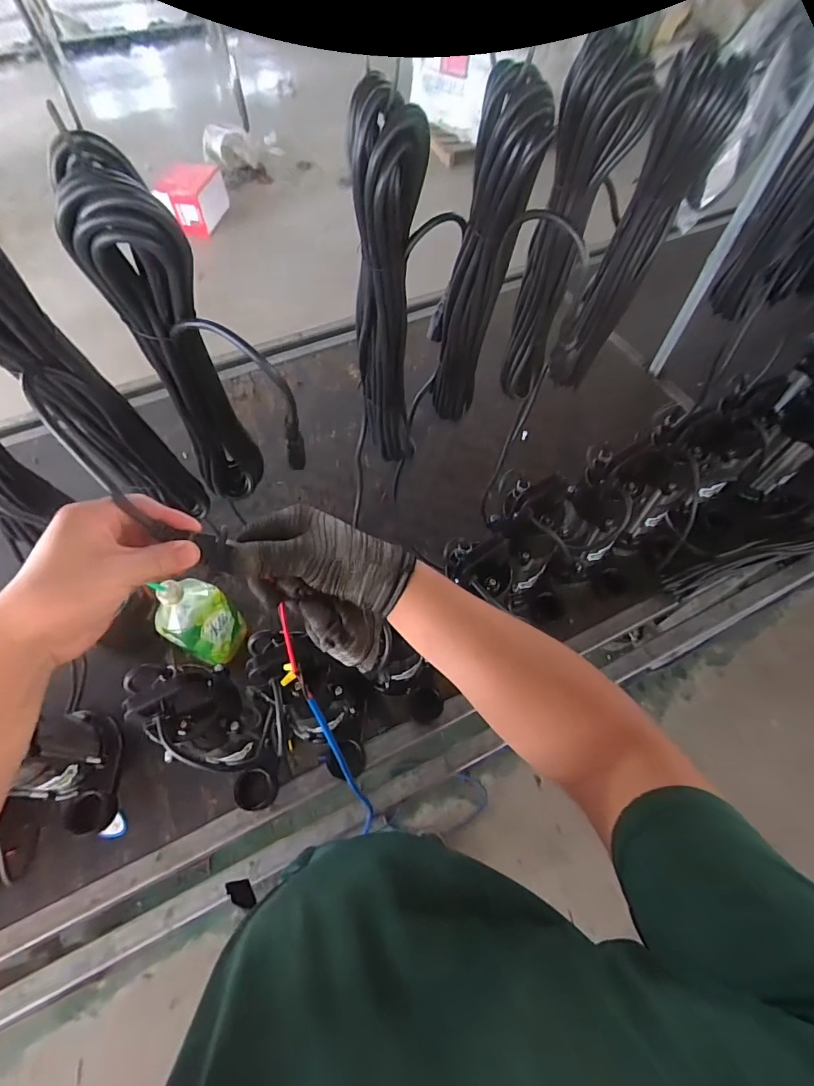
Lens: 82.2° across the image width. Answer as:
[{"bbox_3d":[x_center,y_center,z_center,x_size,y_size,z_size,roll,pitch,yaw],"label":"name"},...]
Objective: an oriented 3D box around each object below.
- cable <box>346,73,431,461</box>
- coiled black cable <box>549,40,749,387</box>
[{"bbox_3d":[-0.019,-0.217,0.463,0.063,0.335,0.054,-7,61,-8],"label":"cable"},{"bbox_3d":[0.256,-0.329,0.545,0.071,0.338,0.052,10,60,2],"label":"coiled black cable"}]

